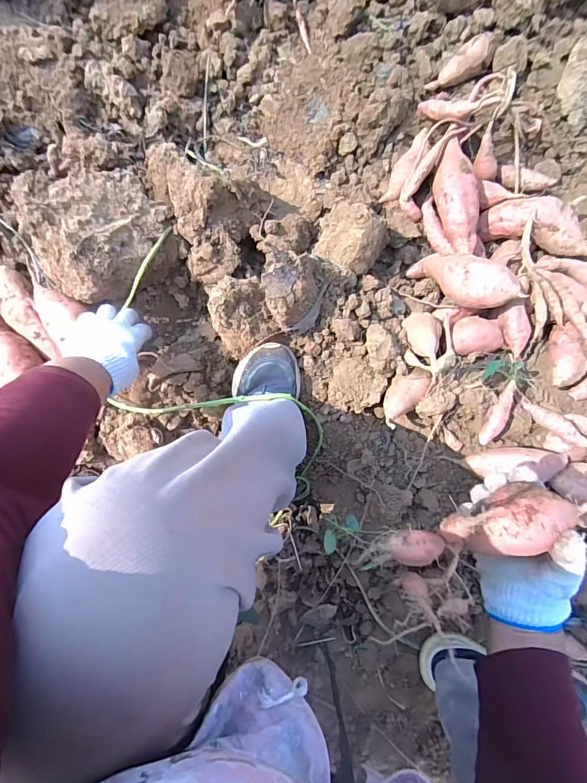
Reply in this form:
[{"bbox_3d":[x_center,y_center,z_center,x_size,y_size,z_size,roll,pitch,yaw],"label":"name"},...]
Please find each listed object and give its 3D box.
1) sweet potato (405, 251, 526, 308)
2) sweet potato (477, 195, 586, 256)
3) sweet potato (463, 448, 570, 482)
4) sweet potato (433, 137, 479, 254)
[{"bbox_3d":[0.268,-0.181,0.619,0.183,0.069,0.067,33,83,36],"label":"sweet potato"},{"bbox_3d":[0.411,-0.283,0.653,0.175,0.055,0.075,27,84,26],"label":"sweet potato"},{"bbox_3d":[0.340,0.112,0.591,0.143,0.049,0.050,-4,86,21],"label":"sweet potato"},{"bbox_3d":[0.274,-0.326,0.647,0.065,0.055,0.188,-11,86,-3],"label":"sweet potato"}]

